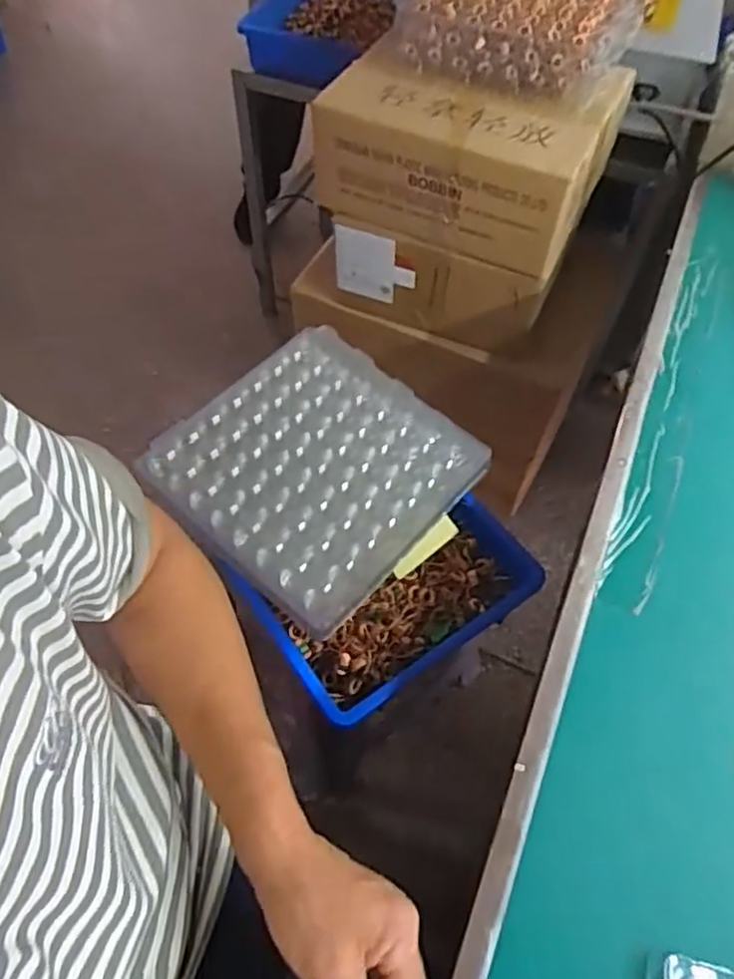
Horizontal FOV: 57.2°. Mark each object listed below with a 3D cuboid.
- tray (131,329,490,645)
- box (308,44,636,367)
[{"bbox_3d":[-0.054,-0.031,0.765,0.289,0.048,0.302,38,64,21],"label":"tray"},{"bbox_3d":[0.128,-0.427,1.008,0.365,0.303,0.219,25,60,14],"label":"box"}]

